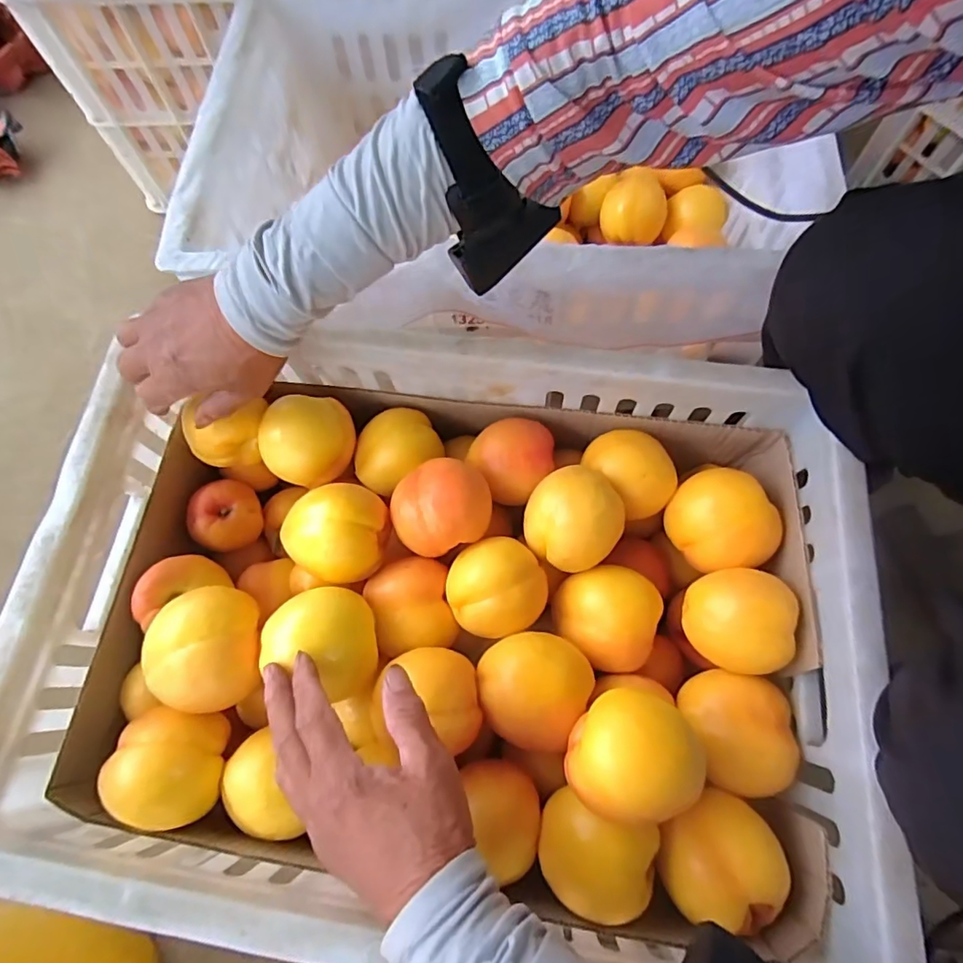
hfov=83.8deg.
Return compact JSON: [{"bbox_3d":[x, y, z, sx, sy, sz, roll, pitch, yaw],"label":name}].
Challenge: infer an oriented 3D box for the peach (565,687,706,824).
[{"bbox_3d":[0.082,0.148,0.295,0.065,0.071,0.061,8,69,4],"label":"peach"}]

